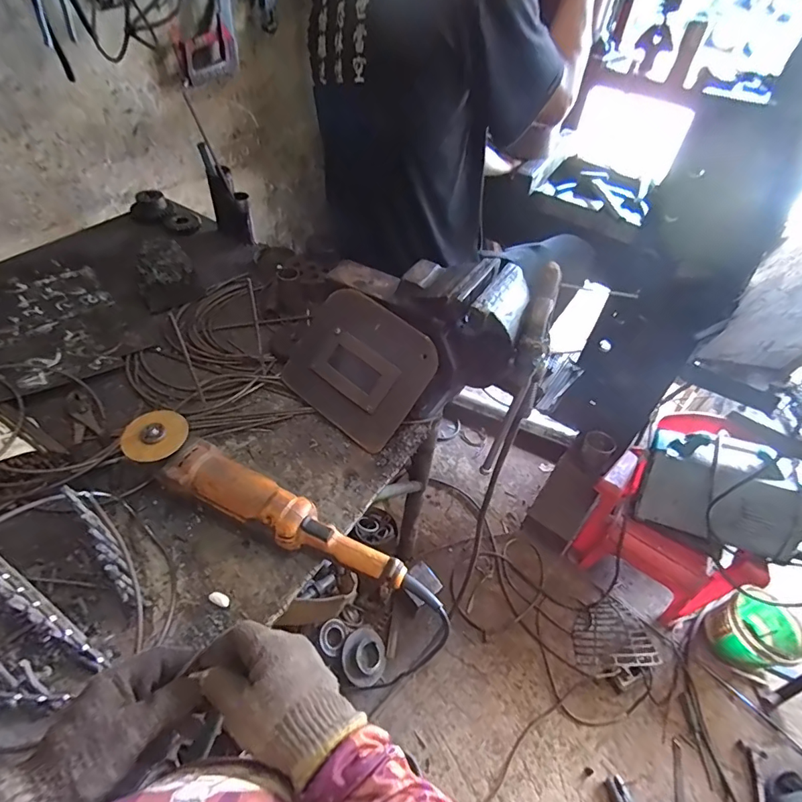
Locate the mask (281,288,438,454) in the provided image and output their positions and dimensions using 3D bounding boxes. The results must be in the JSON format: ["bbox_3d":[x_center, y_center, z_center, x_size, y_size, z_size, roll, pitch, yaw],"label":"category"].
[{"bbox_3d":[-0.066,-0.055,0.701,0.217,0.024,0.188,36,95,18],"label":"mask"}]

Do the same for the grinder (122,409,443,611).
[{"bbox_3d":[-0.144,0.135,0.554,0.423,0.089,0.069,22,49,13],"label":"grinder"}]

